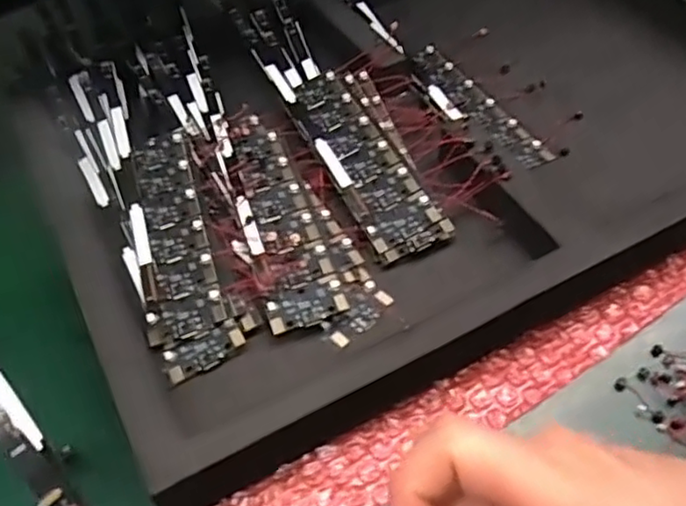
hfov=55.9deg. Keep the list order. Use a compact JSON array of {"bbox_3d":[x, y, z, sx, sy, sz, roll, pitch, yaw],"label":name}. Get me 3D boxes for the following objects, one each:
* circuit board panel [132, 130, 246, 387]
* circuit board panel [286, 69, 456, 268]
[{"bbox_3d":[-0.084,-0.007,0.326,0.037,0.011,0.147,-14,53,-10],"label":"circuit board panel"},{"bbox_3d":[0.008,-0.054,0.356,0.038,0.013,0.136,-21,54,-14],"label":"circuit board panel"}]

